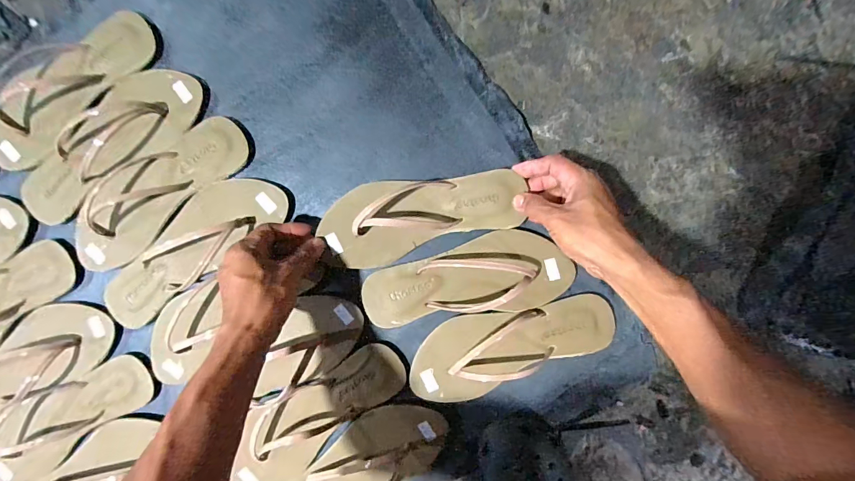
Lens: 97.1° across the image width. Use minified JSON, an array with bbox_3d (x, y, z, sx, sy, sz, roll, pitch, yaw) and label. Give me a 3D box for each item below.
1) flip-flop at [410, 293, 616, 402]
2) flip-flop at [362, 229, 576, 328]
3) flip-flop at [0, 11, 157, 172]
[{"bbox_3d":[0.094,0.117,0.430,0.233,0.025,0.086,-19,91,2],"label":"flip-flop"},{"bbox_3d":[0.044,0.042,0.423,0.235,0.027,0.088,-8,92,2],"label":"flip-flop"},{"bbox_3d":[-0.417,-0.175,0.435,0.084,0.027,0.229,44,92,0],"label":"flip-flop"}]

